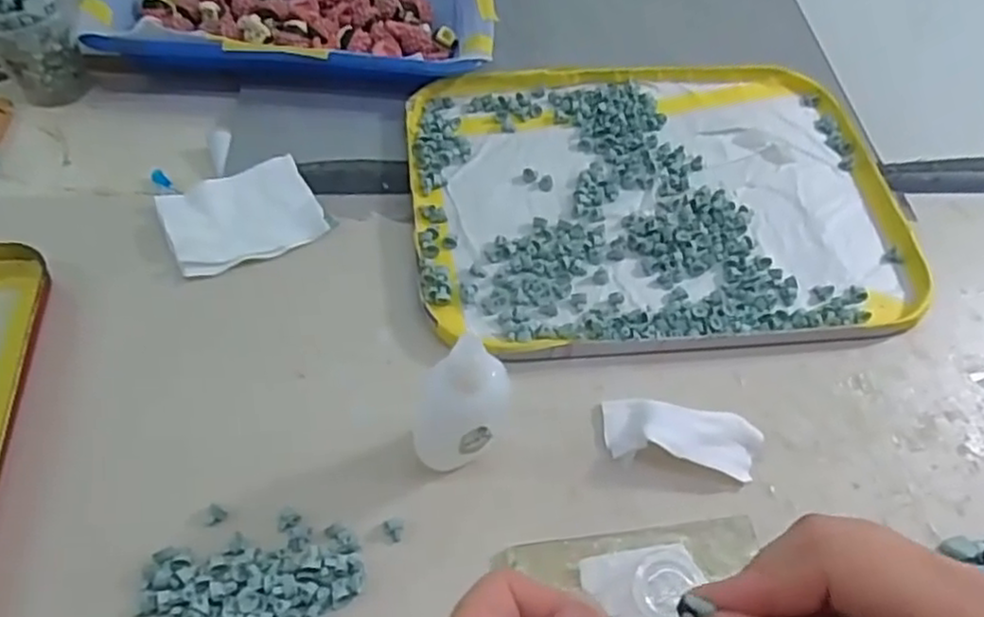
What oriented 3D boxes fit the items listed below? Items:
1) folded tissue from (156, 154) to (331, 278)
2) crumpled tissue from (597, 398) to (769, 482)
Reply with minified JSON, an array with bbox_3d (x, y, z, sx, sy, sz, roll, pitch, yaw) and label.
[{"bbox_3d":[-0.134,-0.051,0.386,0.077,0.006,0.066,-24,61,-19],"label":"folded tissue"},{"bbox_3d":[0.087,0.057,0.326,0.071,0.017,0.029,11,56,3],"label":"crumpled tissue"}]

